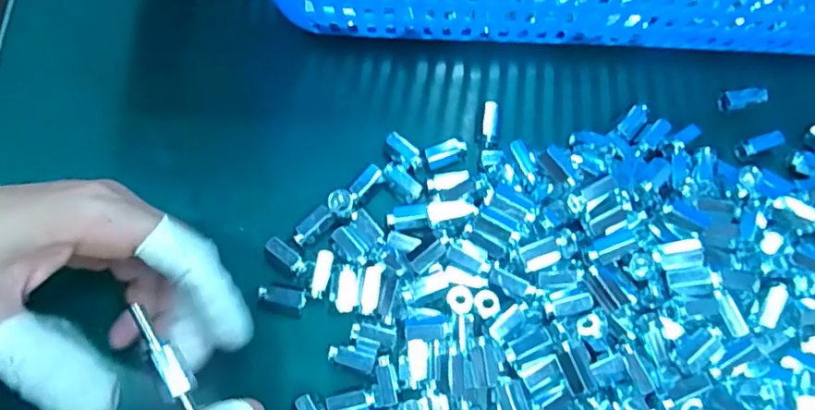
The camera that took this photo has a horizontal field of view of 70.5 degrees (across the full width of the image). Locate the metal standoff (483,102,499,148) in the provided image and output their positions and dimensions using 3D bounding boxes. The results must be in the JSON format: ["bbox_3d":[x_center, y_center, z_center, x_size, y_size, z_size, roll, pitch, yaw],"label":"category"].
[{"bbox_3d":[0.042,-0.041,0.296,0.007,0.007,0.024,5,74,1],"label":"metal standoff"}]

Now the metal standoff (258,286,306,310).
[{"bbox_3d":[-0.058,0.043,0.271,0.022,0.007,0.008,11,74,3],"label":"metal standoff"}]

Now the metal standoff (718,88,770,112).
[{"bbox_3d":[0.176,-0.056,0.303,0.024,0.006,0.009,-6,74,-2],"label":"metal standoff"}]

